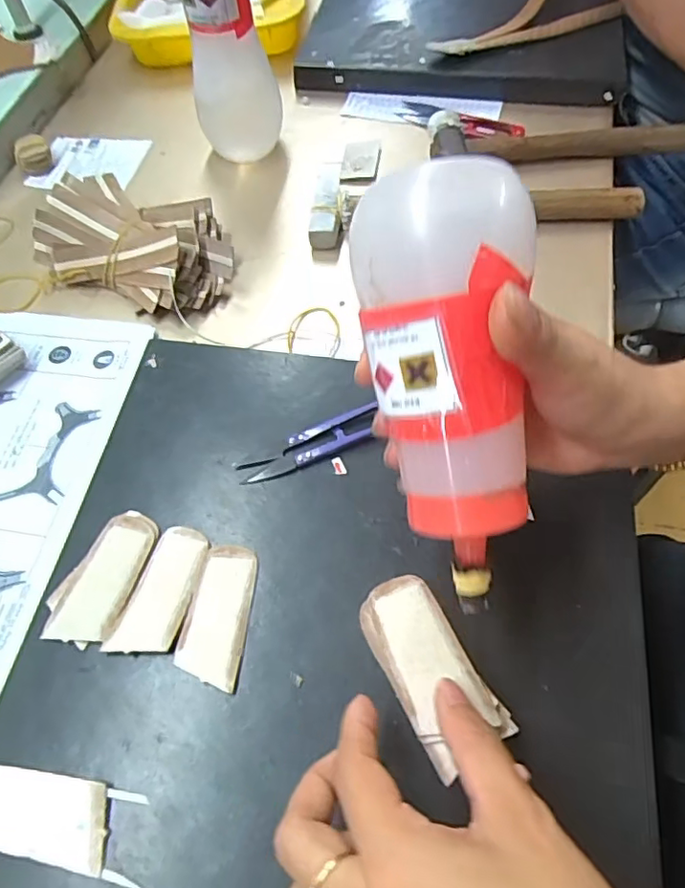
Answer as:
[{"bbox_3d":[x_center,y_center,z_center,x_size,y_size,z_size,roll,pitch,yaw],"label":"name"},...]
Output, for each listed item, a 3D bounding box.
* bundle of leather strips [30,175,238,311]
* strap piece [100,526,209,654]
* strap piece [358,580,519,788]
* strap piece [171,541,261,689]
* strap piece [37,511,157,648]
[{"bbox_3d":[-0.151,-0.150,0.438,0.149,0.051,0.081,18,63,14],"label":"bundle of leather strips"},{"bbox_3d":[-0.093,0.076,0.303,0.031,0.004,0.068,14,62,12],"label":"strap piece"},{"bbox_3d":[0.037,0.095,0.253,0.037,0.008,0.077,-29,62,-12],"label":"strap piece"},{"bbox_3d":[-0.063,0.085,0.297,0.032,0.004,0.068,5,60,7],"label":"strap piece"},{"bbox_3d":[-0.127,0.069,0.309,0.037,0.006,0.072,15,62,13],"label":"strap piece"}]

